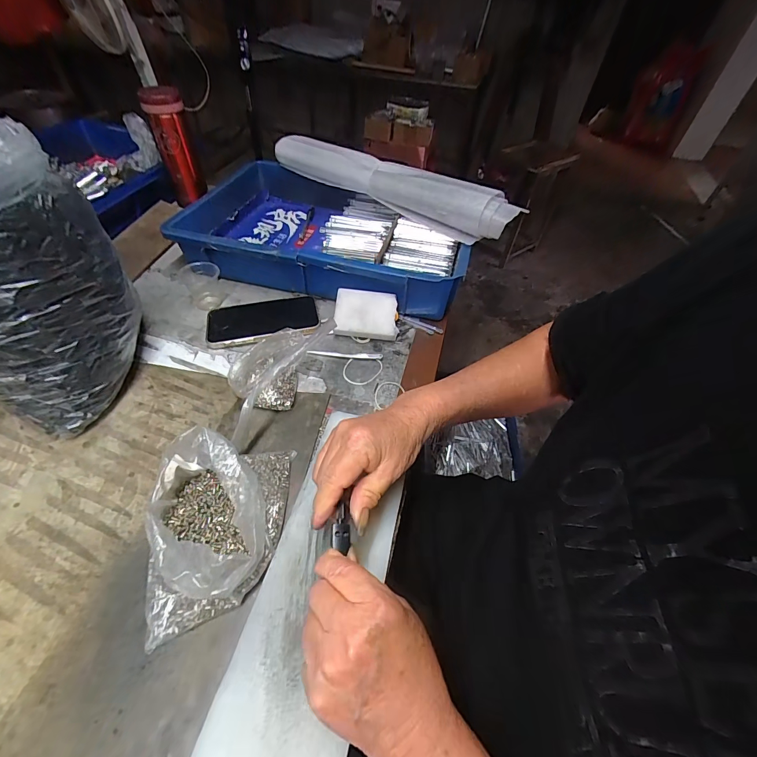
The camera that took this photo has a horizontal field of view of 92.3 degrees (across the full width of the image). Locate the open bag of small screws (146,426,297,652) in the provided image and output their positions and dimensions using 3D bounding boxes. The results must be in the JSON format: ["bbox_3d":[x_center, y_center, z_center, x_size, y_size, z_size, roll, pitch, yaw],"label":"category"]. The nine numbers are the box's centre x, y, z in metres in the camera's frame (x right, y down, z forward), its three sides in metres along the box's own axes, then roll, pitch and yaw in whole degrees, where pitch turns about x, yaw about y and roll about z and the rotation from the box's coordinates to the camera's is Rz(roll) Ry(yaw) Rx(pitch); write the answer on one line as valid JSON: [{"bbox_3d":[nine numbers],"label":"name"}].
[{"bbox_3d":[-0.132,0.115,0.298,0.103,0.048,0.145,-3,47,-6],"label":"open bag of small screws"}]

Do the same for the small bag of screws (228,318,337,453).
[{"bbox_3d":[-0.121,-0.006,0.389,0.092,0.087,0.137,35,54,26],"label":"small bag of screws"}]

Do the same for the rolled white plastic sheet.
[{"bbox_3d":[0.006,-0.304,0.567,0.436,0.059,0.055,32,54,21],"label":"rolled white plastic sheet"}]

